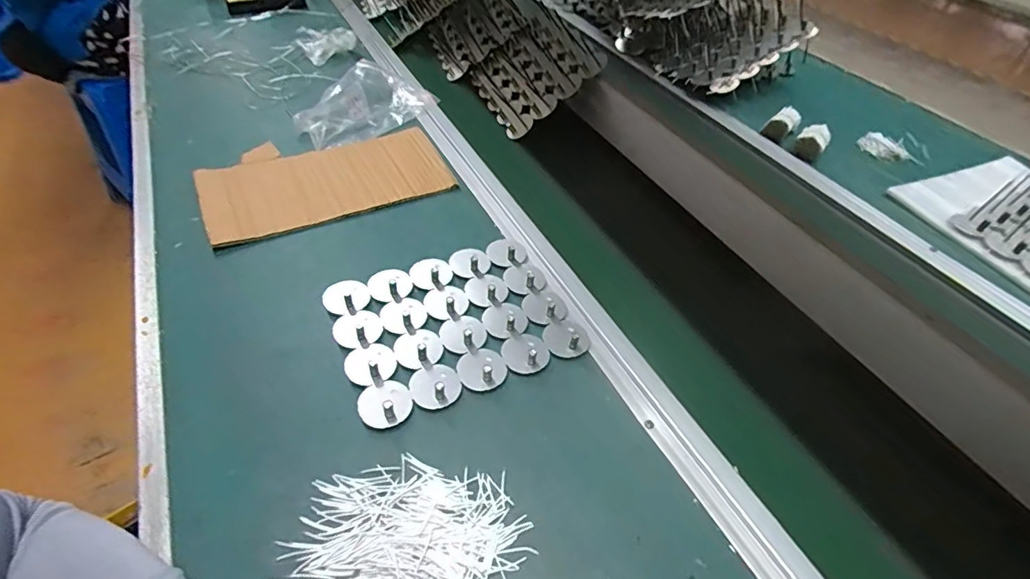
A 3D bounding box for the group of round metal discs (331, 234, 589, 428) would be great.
[{"bbox_3d":[-0.060,0.028,0.500,0.214,0.012,0.168,-17,50,-21],"label":"group of round metal discs"}]

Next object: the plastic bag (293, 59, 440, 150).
[{"bbox_3d":[-0.228,-0.280,0.767,0.130,0.058,0.204,22,48,15],"label":"plastic bag"}]

